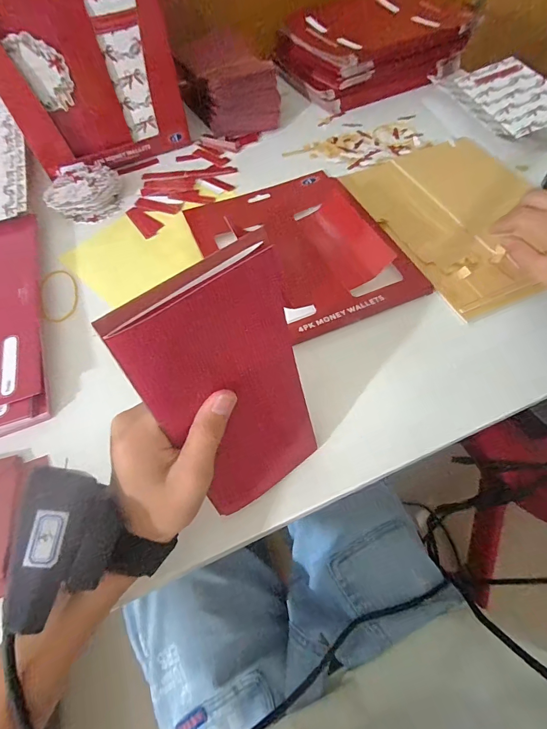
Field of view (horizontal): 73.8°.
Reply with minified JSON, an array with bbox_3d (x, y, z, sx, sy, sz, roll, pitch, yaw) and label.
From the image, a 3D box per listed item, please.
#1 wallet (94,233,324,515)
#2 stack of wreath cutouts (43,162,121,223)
[{"bbox_3d":[-0.019,0.020,0.220,0.089,0.176,0.017,-35,45,-16],"label":"wallet"},{"bbox_3d":[-0.240,-0.223,0.467,0.081,0.025,0.089,-3,59,2],"label":"stack of wreath cutouts"}]

